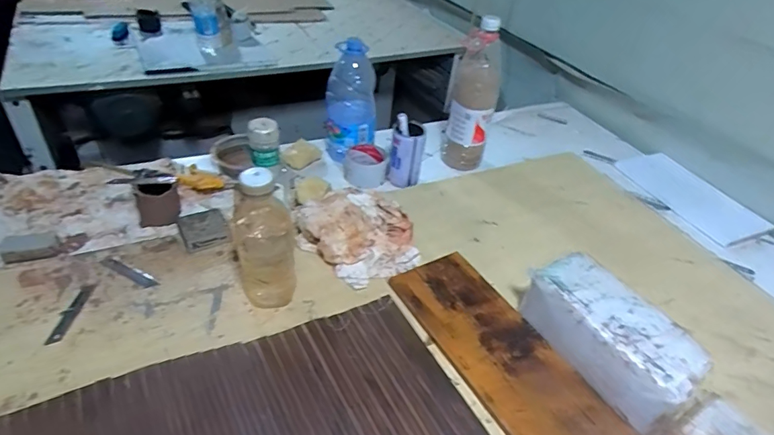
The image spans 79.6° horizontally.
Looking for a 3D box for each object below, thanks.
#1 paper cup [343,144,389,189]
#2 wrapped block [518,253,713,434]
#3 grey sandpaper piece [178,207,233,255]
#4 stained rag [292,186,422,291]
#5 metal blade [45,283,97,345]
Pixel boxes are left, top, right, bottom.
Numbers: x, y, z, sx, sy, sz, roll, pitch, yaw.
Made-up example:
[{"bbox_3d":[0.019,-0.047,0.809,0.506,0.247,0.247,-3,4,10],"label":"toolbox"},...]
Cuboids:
[{"bbox_3d":[-0.044,-0.105,0.946,0.085,0.055,0.075,-1,40,-9],"label":"paper cup"},{"bbox_3d":[0.282,0.151,0.606,0.101,0.092,0.221,-19,46,-27],"label":"wrapped block"},{"bbox_3d":[-0.290,0.021,0.738,0.066,0.028,0.071,-18,46,-26],"label":"grey sandpaper piece"},{"bbox_3d":[-0.043,0.013,0.738,0.178,0.081,0.162,-13,44,-22],"label":"stained rag"},{"bbox_3d":[-0.416,0.124,0.613,0.021,0.004,0.100,4,40,-3],"label":"metal blade"}]

